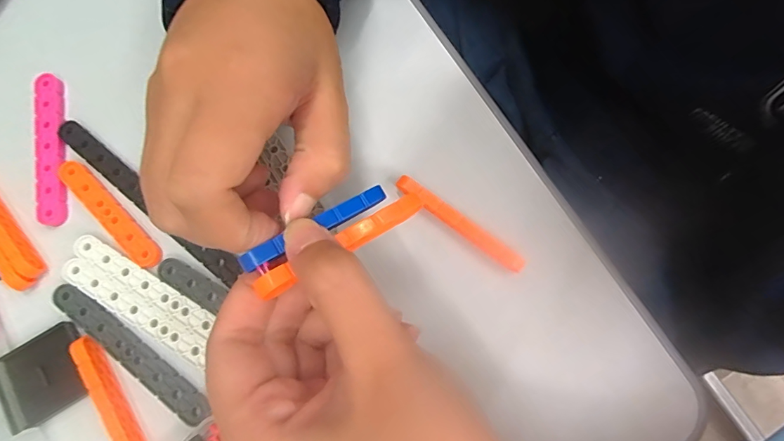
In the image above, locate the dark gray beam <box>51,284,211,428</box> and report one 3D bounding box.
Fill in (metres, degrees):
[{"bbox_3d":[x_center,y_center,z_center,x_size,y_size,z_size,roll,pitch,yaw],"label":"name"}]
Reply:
[{"bbox_3d":[-0.127,0.063,0.205,0.097,0.004,0.014,36,81,9],"label":"dark gray beam"}]

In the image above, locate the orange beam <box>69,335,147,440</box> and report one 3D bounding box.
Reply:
[{"bbox_3d":[-0.129,0.087,0.197,0.009,0.008,0.072,-34,78,-5],"label":"orange beam"}]

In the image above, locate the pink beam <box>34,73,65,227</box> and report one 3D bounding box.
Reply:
[{"bbox_3d":[-0.185,-0.040,0.229,0.014,0.004,0.085,-10,77,0],"label":"pink beam"}]

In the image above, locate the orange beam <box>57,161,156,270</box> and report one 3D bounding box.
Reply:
[{"bbox_3d":[-0.147,-0.004,0.221,0.074,0.004,0.013,43,82,10],"label":"orange beam"}]

